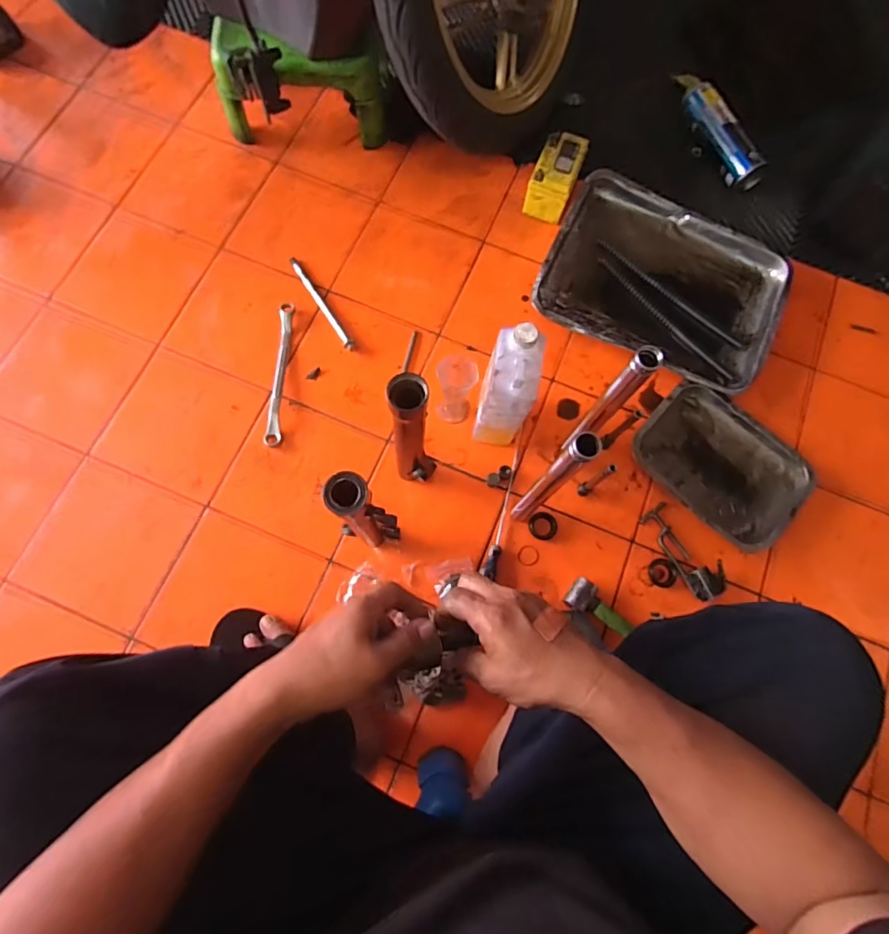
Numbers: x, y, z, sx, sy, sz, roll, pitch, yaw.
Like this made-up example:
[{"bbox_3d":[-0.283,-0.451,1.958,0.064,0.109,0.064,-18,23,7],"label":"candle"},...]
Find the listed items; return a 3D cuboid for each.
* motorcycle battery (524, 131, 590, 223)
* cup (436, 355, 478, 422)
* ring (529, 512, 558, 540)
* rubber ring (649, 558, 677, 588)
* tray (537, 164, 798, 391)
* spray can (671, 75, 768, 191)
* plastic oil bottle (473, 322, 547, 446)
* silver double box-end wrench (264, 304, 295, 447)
[{"bbox_3d":[0.192,-0.501,0.903,0.073,0.085,0.115,22,74,4],"label":"motorcycle battery"},{"bbox_3d":[0.016,-0.110,0.757,0.056,0.112,0.058,6,74,0],"label":"cup"},{"bbox_3d":[0.146,0.087,0.771,0.043,0.010,0.040,1,74,-2],"label":"ring"},{"bbox_3d":[0.319,0.154,0.760,0.038,0.006,0.041,1,74,-2],"label":"rubber ring"},{"bbox_3d":[0.363,-0.308,0.869,0.379,0.049,0.297,24,74,5],"label":"tray"},{"bbox_3d":[0.493,-0.621,0.955,0.049,0.058,0.255,-23,76,-8],"label":"spray can"},{"bbox_3d":[0.081,-0.095,0.710,0.072,0.221,0.099,15,74,2],"label":"plastic oil bottle"},{"bbox_3d":[-0.258,-0.148,0.812,0.022,0.022,0.235,2,74,-2],"label":"silver double box-end wrench"}]

